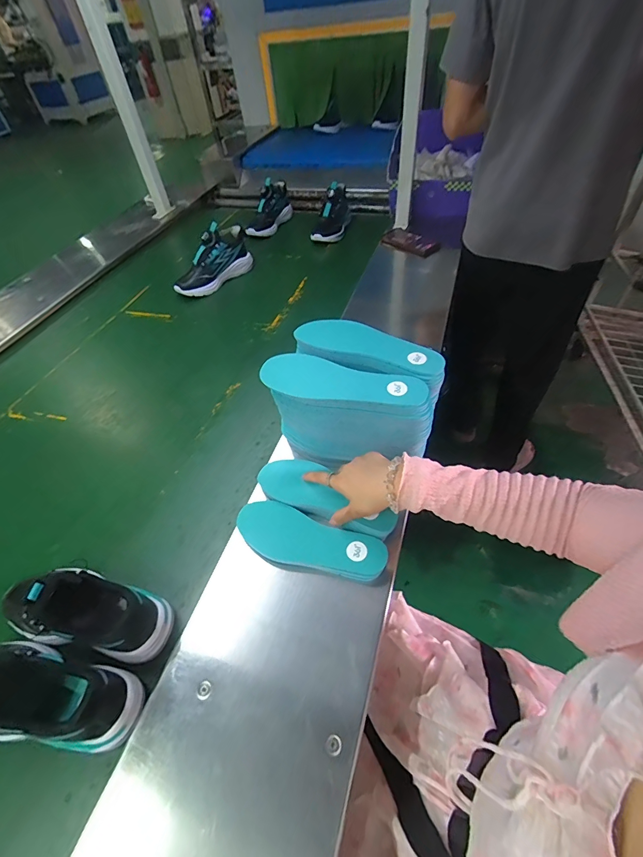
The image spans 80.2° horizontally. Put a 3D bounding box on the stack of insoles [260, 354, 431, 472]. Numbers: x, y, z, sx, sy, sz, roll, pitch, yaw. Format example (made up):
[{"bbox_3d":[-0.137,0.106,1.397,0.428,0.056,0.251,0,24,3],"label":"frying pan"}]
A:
[{"bbox_3d":[0.038,-0.014,0.592,0.237,0.158,0.078,15,53,19],"label":"stack of insoles"}]

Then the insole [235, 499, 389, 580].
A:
[{"bbox_3d":[-0.020,0.158,0.528,0.210,0.019,0.074,15,53,19],"label":"insole"}]

